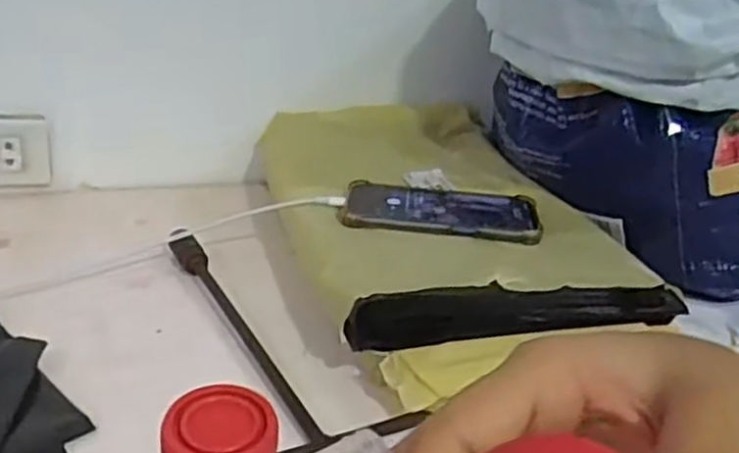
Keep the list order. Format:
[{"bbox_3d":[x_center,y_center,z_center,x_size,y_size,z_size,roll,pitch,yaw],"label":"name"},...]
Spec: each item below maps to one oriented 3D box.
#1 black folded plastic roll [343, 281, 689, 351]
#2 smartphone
[{"bbox_3d":[0.111,0.062,0.535,0.256,0.035,0.028,-2,26,-13],"label":"black folded plastic roll"},{"bbox_3d":[0.062,-0.017,0.653,0.166,0.007,0.090,7,25,4],"label":"smartphone"}]

